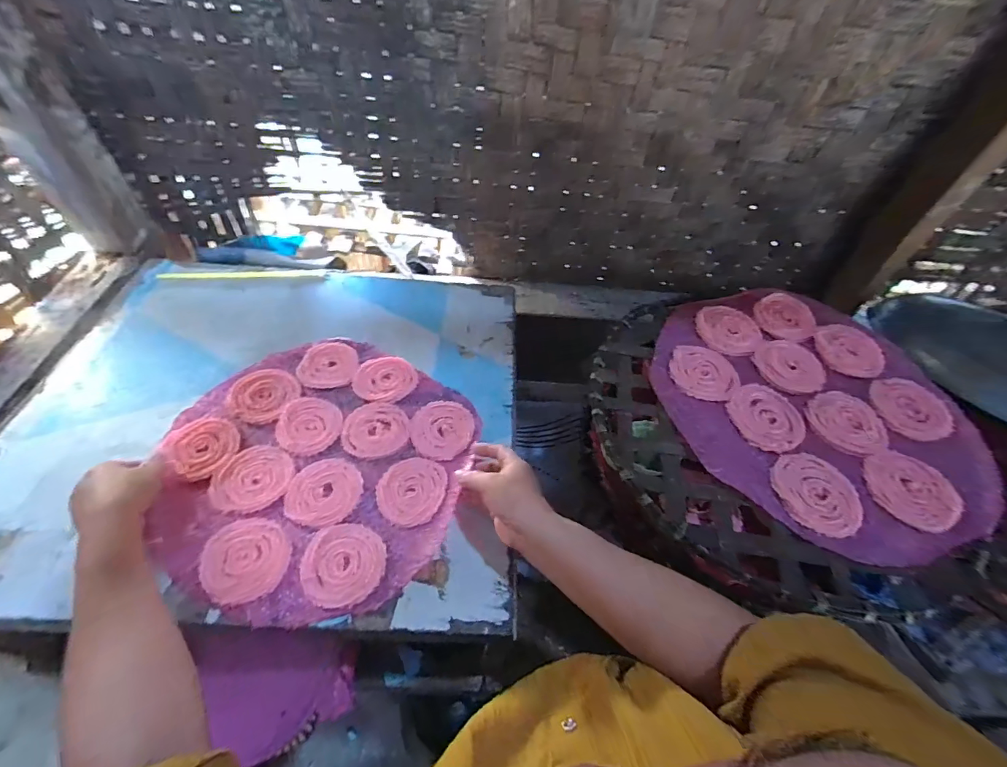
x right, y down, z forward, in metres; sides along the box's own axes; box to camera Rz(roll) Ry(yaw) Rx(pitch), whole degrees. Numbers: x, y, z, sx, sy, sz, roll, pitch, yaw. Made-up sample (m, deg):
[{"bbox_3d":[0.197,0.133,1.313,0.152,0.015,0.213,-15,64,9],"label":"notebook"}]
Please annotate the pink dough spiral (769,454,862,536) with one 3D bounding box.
[{"bbox_3d":[0.292,0.102,0.411,0.071,0.013,0.079,-19,55,-20],"label":"pink dough spiral"}]

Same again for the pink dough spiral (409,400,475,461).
[{"bbox_3d":[-0.075,0.056,0.543,0.075,0.008,0.082,-12,53,-15],"label":"pink dough spiral"}]

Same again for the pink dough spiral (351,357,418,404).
[{"bbox_3d":[-0.157,-0.006,0.587,0.082,0.009,0.073,3,51,-3],"label":"pink dough spiral"}]

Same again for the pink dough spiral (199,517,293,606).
[{"bbox_3d":[-0.254,0.173,0.437,0.075,0.005,0.083,-34,62,-28],"label":"pink dough spiral"}]

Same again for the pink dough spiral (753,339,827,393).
[{"bbox_3d":[0.324,-0.022,0.503,0.070,0.016,0.079,20,52,10],"label":"pink dough spiral"}]

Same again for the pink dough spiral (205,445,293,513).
[{"bbox_3d":[-0.278,0.104,0.489,0.080,0.004,0.078,5,51,-2],"label":"pink dough spiral"}]

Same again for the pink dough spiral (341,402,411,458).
[{"bbox_3d":[-0.156,0.054,0.539,0.078,0.004,0.078,3,51,-4],"label":"pink dough spiral"}]

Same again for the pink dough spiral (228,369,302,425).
[{"bbox_3d":[-0.308,0.012,0.565,0.084,0.004,0.079,3,51,-4],"label":"pink dough spiral"}]

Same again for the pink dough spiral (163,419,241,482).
[{"bbox_3d":[-0.349,0.069,0.510,0.076,0.007,0.071,26,53,15],"label":"pink dough spiral"}]

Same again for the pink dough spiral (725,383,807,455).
[{"bbox_3d":[0.273,0.035,0.462,0.064,0.014,0.079,-12,54,-15],"label":"pink dough spiral"}]

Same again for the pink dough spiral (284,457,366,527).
[{"bbox_3d":[-0.197,0.119,0.486,0.078,0.004,0.078,2,51,-4],"label":"pink dough spiral"}]

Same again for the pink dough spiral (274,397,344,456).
[{"bbox_3d":[-0.238,0.050,0.541,0.073,0.007,0.080,3,51,-4],"label":"pink dough spiral"}]

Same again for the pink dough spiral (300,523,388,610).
[{"bbox_3d":[-0.160,0.177,0.439,0.085,0.005,0.076,37,57,22],"label":"pink dough spiral"}]

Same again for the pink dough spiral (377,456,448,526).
[{"bbox_3d":[-0.101,0.119,0.494,0.076,0.012,0.075,-17,55,-19],"label":"pink dough spiral"}]

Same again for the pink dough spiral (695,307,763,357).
[{"bbox_3d":[0.274,-0.066,0.539,0.065,0.016,0.077,-22,57,-22],"label":"pink dough spiral"}]

